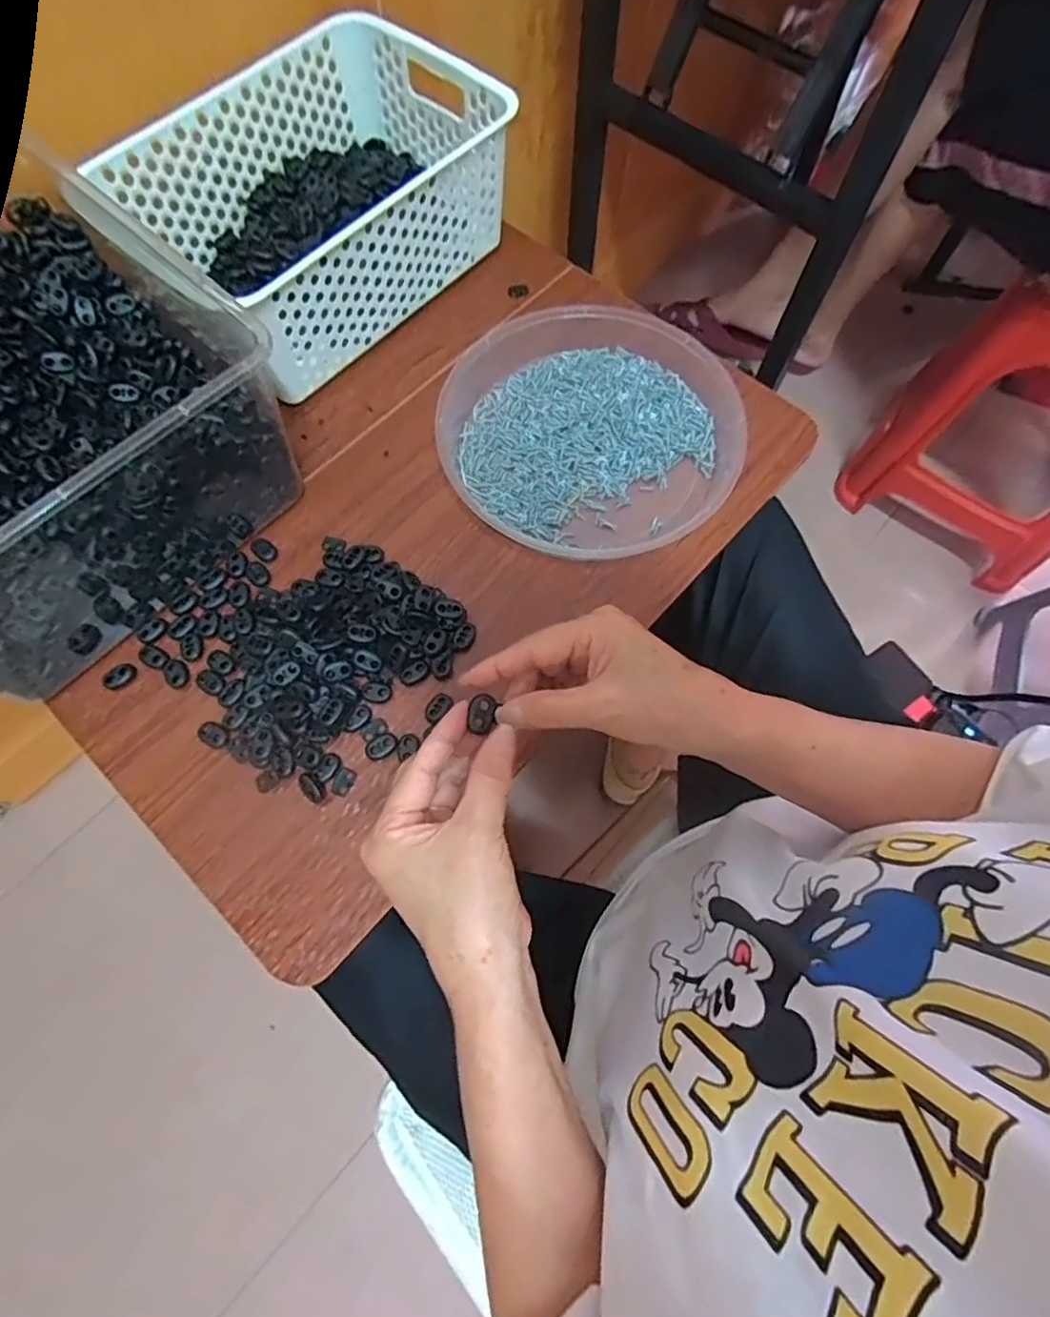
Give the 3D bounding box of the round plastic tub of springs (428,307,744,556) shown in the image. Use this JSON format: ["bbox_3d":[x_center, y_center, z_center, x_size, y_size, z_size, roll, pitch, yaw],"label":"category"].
[{"bbox_3d":[0.046,-0.183,0.492,0.229,0.034,0.222,0,70,-1],"label":"round plastic tub of springs"}]

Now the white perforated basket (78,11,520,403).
[{"bbox_3d":[-0.169,-0.384,0.522,0.203,0.101,0.284,40,74,13],"label":"white perforated basket"}]

